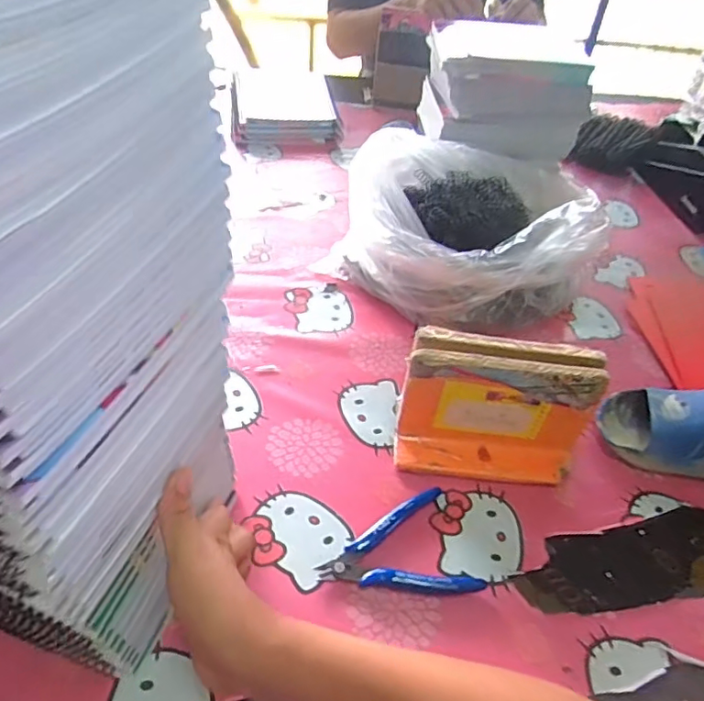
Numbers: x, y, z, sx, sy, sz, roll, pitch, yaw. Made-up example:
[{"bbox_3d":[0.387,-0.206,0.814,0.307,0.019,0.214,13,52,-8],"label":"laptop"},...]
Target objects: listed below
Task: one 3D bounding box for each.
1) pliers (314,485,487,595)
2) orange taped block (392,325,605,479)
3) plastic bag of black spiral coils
[{"bbox_3d":[0.033,0.157,0.430,0.112,0.015,0.086,-9,47,-14],"label":"pliers"},{"bbox_3d":[0.123,0.051,0.477,0.158,0.111,0.069,6,45,0],"label":"orange taped block"},{"bbox_3d":[0.149,-0.137,0.647,0.291,0.133,0.221,-23,52,-26],"label":"plastic bag of black spiral coils"}]

